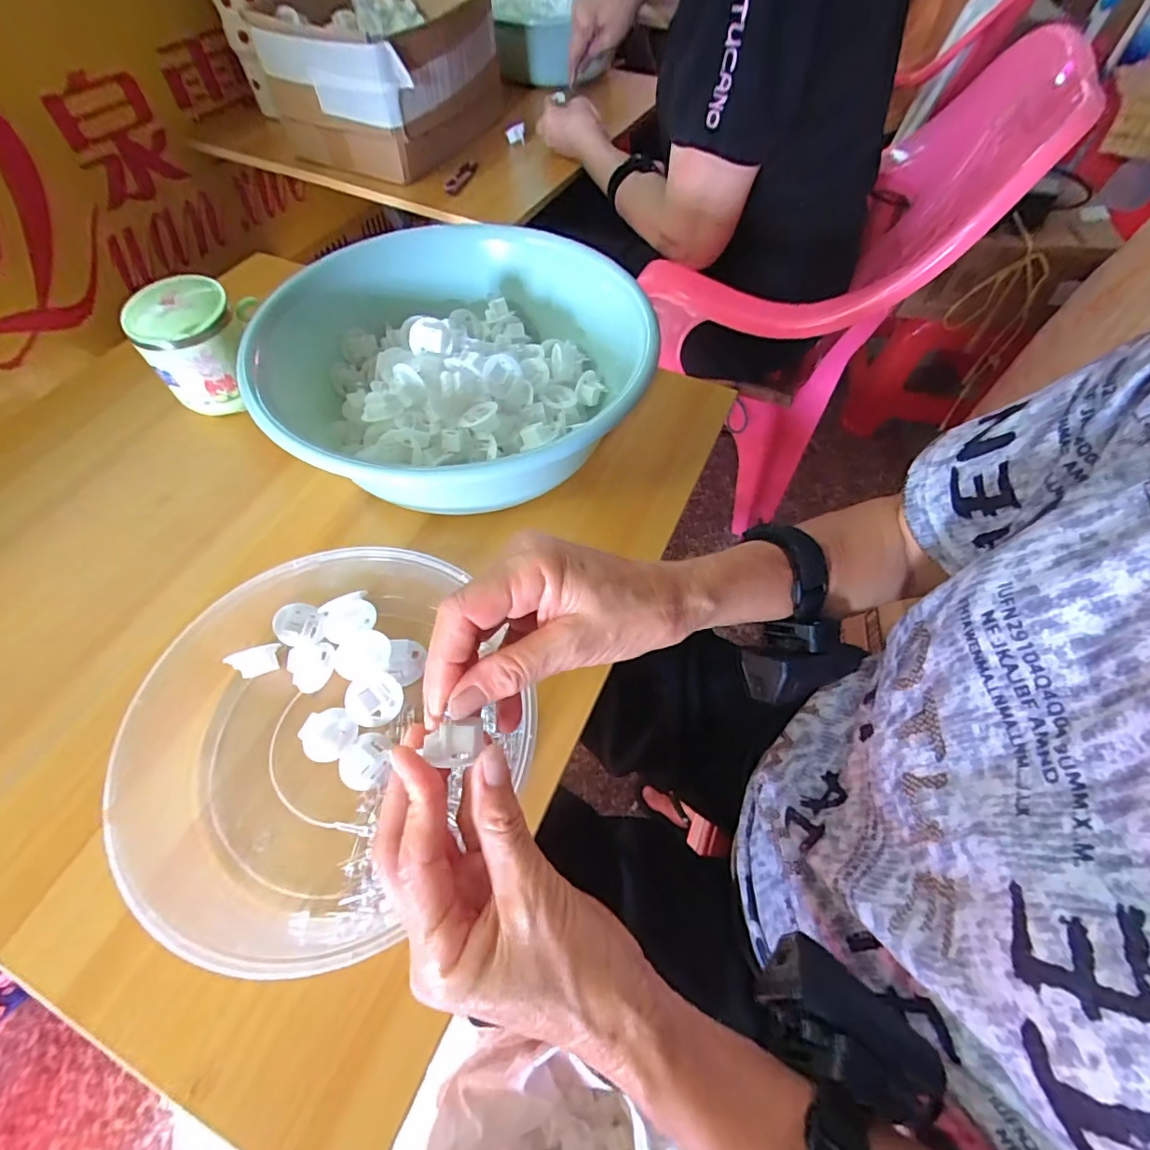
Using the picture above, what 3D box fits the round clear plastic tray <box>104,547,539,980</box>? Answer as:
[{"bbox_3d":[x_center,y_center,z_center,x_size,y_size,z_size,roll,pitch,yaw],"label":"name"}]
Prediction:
[{"bbox_3d":[-0.158,0.100,0.311,0.238,0.054,0.221,0,55,0],"label":"round clear plastic tray"}]

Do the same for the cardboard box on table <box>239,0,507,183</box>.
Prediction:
[{"bbox_3d":[-0.278,-0.722,0.764,0.279,0.172,0.289,19,59,12],"label":"cardboard box on table"}]

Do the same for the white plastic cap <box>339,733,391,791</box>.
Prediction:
[{"bbox_3d":[-0.127,0.111,0.320,0.029,0.010,0.030,0,57,0],"label":"white plastic cap"}]

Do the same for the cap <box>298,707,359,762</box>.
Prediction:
[{"bbox_3d":[-0.151,0.097,0.325,0.028,0.014,0.030,0,57,0],"label":"cap"}]

